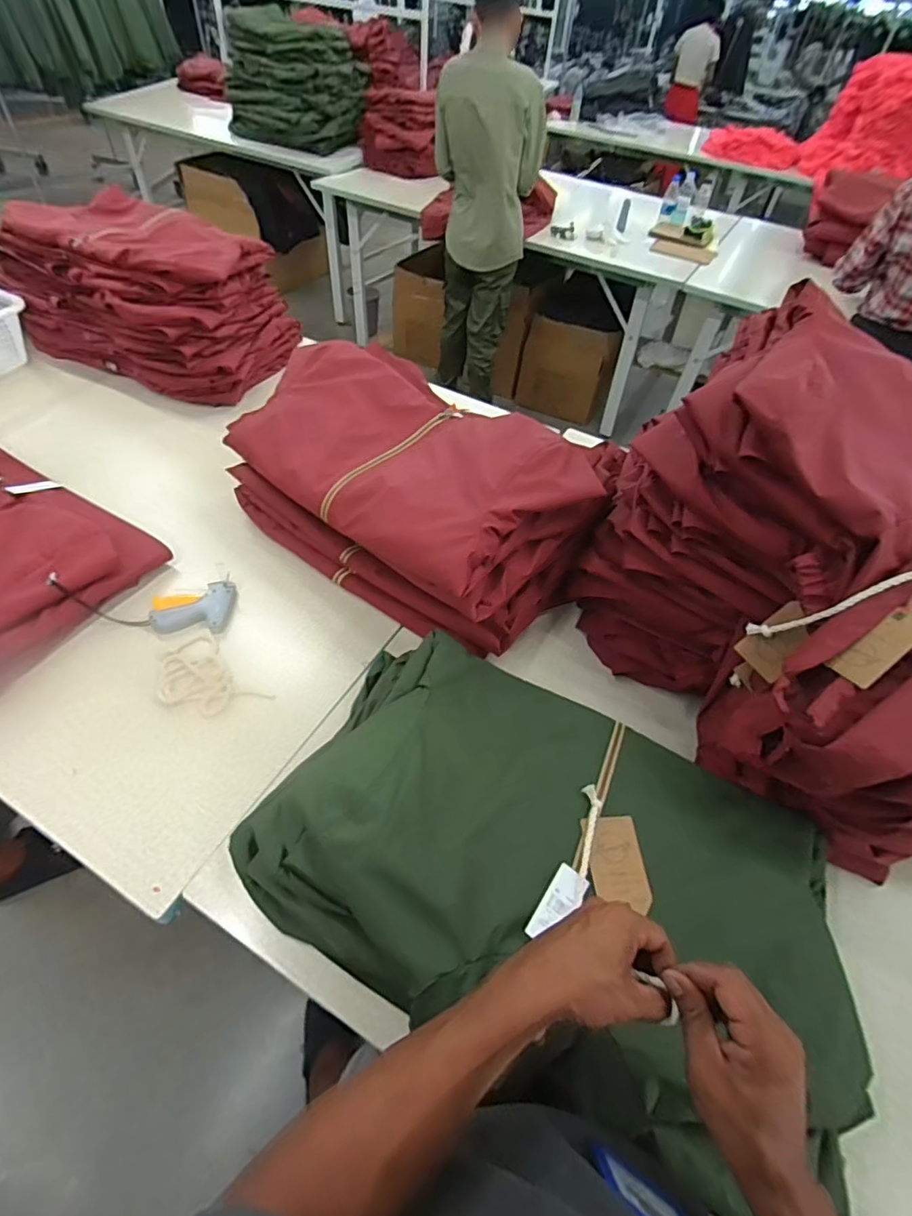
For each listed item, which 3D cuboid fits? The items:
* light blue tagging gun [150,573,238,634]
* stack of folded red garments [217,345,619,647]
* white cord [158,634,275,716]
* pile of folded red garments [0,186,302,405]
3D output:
[{"bbox_3d":[-0.417,-0.008,0.855,0.113,0.024,0.104,-1,51,-7],"label":"light blue tagging gun"},{"bbox_3d":[-0.064,-0.204,0.900,0.567,0.266,0.372,37,56,22],"label":"stack of folded red garments"},{"bbox_3d":[-0.366,0.108,0.777,0.163,0.007,0.106,38,56,23],"label":"white cord"},{"bbox_3d":[-0.704,-0.728,1.236,0.562,0.252,0.355,21,52,11],"label":"pile of folded red garments"}]

